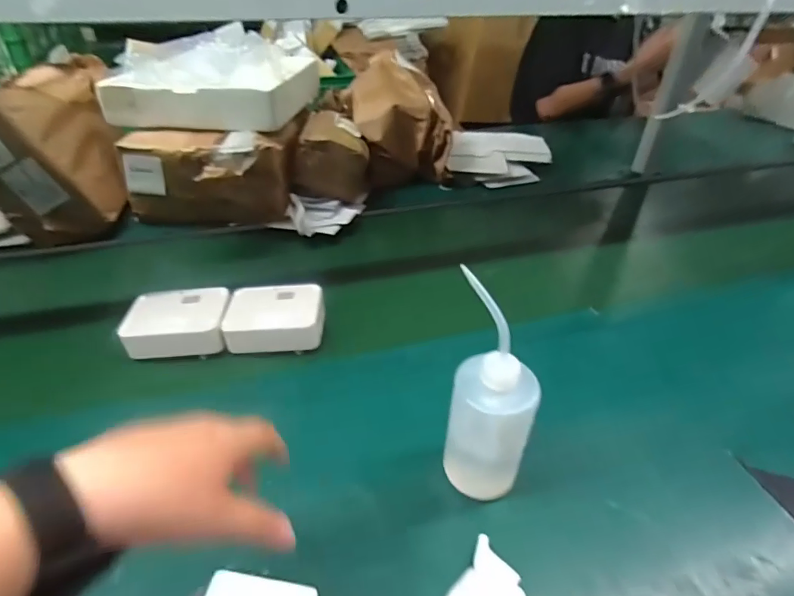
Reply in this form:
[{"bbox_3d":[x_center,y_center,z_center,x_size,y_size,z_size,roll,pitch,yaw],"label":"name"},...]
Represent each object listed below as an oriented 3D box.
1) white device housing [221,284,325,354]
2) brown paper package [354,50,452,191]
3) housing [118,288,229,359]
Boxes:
[{"bbox_3d":[-0.171,0.027,0.682,0.129,0.043,0.103,1,38,-1],"label":"white device housing"},{"bbox_3d":[0.000,-0.409,1.096,0.198,0.217,0.246,-7,39,-12],"label":"brown paper package"},{"bbox_3d":[-0.304,0.034,0.670,0.126,0.042,0.099,-4,38,-7],"label":"housing"}]

